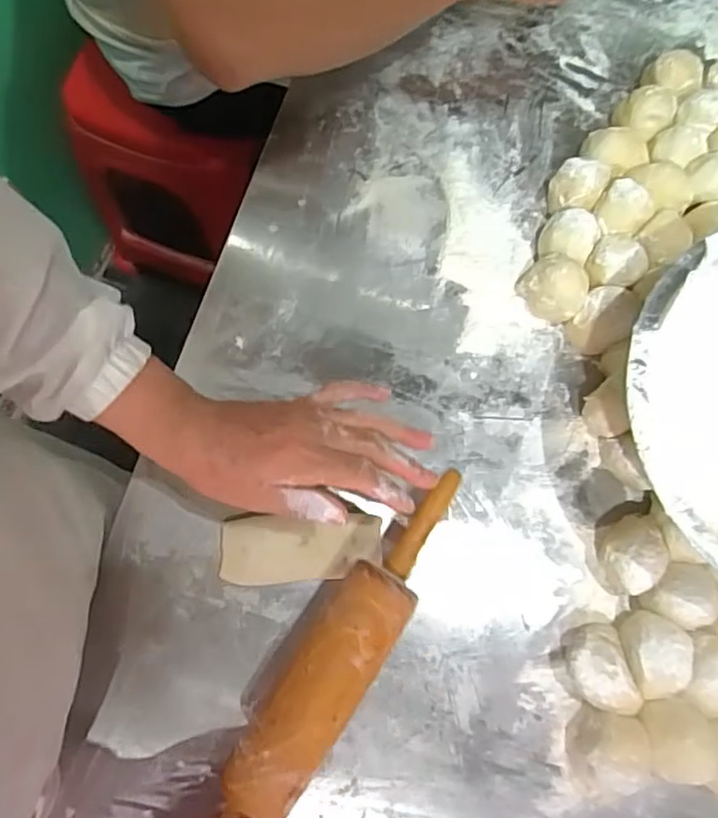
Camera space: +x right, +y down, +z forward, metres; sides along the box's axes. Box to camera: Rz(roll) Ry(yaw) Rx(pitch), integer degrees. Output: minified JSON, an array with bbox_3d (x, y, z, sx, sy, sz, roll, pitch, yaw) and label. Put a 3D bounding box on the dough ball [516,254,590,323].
[{"bbox_3d":[0.167,-0.105,0.544,0.053,0.049,0.047,22,76,6],"label":"dough ball"}]

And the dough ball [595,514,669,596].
[{"bbox_3d":[0.211,0.114,0.491,0.042,0.048,0.058,-7,75,-2],"label":"dough ball"}]

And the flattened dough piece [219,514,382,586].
[{"bbox_3d":[-0.046,0.111,0.502,0.126,0.011,0.051,-4,75,-1],"label":"flattened dough piece"}]

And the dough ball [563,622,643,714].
[{"bbox_3d":[0.177,0.195,0.470,0.048,0.048,0.061,-5,75,-1],"label":"dough ball"}]

